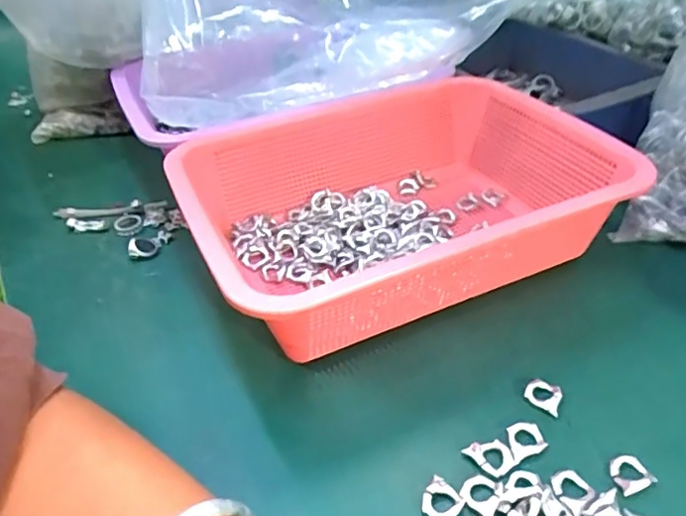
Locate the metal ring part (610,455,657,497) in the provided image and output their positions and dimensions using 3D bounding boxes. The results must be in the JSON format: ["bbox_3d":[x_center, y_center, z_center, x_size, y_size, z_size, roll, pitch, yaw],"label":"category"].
[{"bbox_3d":[0.147,0.112,0.295,0.020,0.006,0.019,-18,40,-17],"label":"metal ring part"}]

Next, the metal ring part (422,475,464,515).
[{"bbox_3d":[0.049,0.123,0.289,0.019,0.005,0.020,29,49,36],"label":"metal ring part"}]

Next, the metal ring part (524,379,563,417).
[{"bbox_3d":[0.119,0.081,0.337,0.020,0.004,0.018,18,43,26],"label":"metal ring part"}]

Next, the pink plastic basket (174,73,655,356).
[{"bbox_3d":[0.040,-0.042,0.436,0.304,0.086,0.226,-19,40,-18],"label":"pink plastic basket"}]

